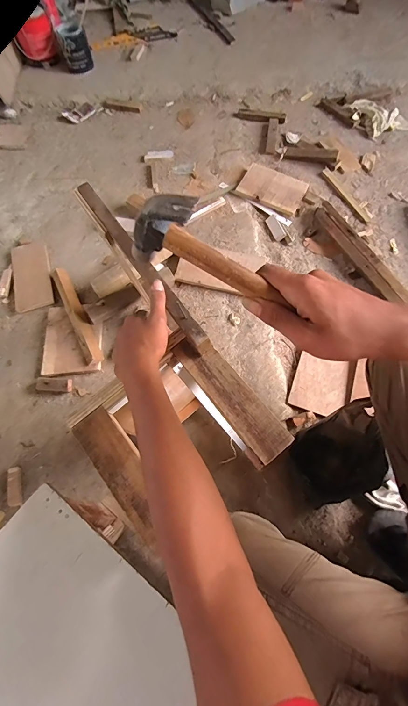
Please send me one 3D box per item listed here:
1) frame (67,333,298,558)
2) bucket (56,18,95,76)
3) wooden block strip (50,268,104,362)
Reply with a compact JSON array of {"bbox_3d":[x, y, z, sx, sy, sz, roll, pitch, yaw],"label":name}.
[{"bbox_3d":[-0.037,0.099,0.444,0.219,0.027,0.209,-36,71,-13],"label":"frame"},{"bbox_3d":[-0.493,-1.164,1.292,0.104,0.122,0.099,-20,68,-7],"label":"bucket"},{"bbox_3d":[-0.340,-0.109,0.901,0.049,0.033,0.327,-28,66,-11],"label":"wooden block strip"}]

